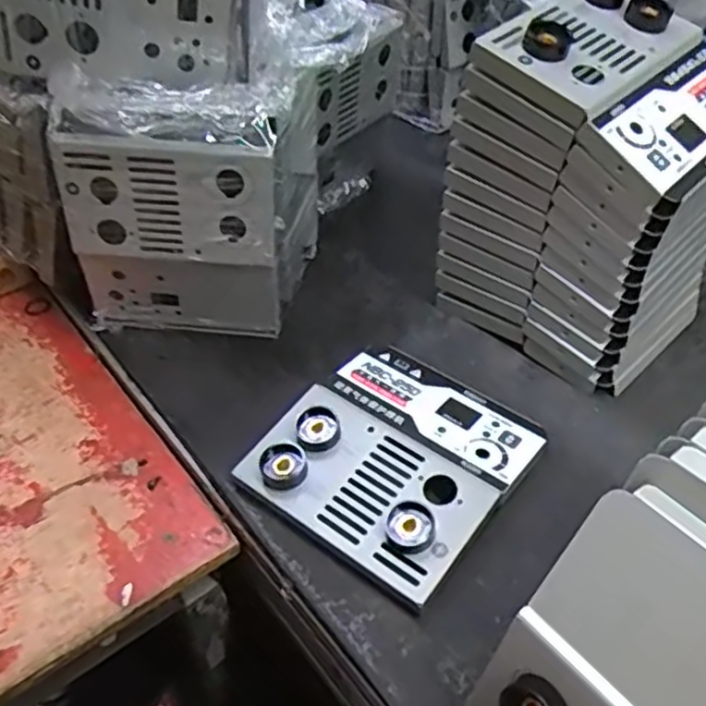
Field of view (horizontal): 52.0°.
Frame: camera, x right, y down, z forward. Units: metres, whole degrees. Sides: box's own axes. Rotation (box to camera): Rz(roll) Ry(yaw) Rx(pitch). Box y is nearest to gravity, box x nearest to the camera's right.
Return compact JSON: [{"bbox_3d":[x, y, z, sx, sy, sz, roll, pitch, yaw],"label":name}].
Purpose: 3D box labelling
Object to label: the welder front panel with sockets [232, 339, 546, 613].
[{"bbox_3d":[0.031,0.066,0.496,0.150,0.030,0.168,28,50,27],"label":"welder front panel with sockets"}]

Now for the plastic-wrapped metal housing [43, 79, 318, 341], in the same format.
[{"bbox_3d":[-0.124,-0.115,0.567,0.167,0.191,0.103,4,44,5],"label":"plastic-wrapped metal housing"}]

